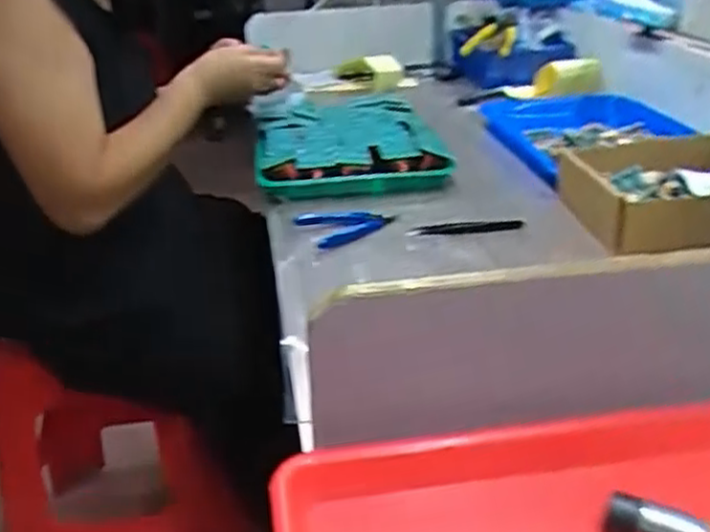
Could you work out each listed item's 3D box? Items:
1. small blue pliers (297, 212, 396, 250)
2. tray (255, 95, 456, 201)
[{"bbox_3d":[-0.006,-0.044,0.818,0.111,0.020,0.060,-8,27,-11],"label":"small blue pliers"},{"bbox_3d":[-0.009,-0.169,1.015,0.245,0.059,0.265,-4,27,-4],"label":"tray"}]

